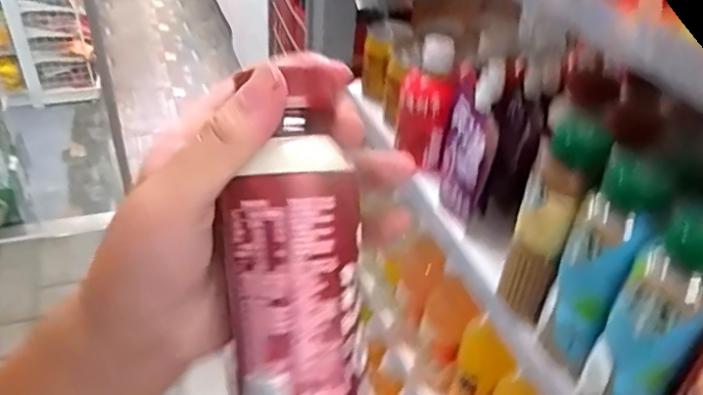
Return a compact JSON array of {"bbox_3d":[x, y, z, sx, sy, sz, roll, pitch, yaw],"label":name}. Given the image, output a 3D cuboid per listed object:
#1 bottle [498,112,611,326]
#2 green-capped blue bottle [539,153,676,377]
[{"bbox_3d":[0.146,0.022,0.434,0.047,0.160,0.044,17,37,18],"label":"bottle"},{"bbox_3d":[0.164,0.051,0.395,0.047,0.161,0.046,20,38,22],"label":"green-capped blue bottle"}]

